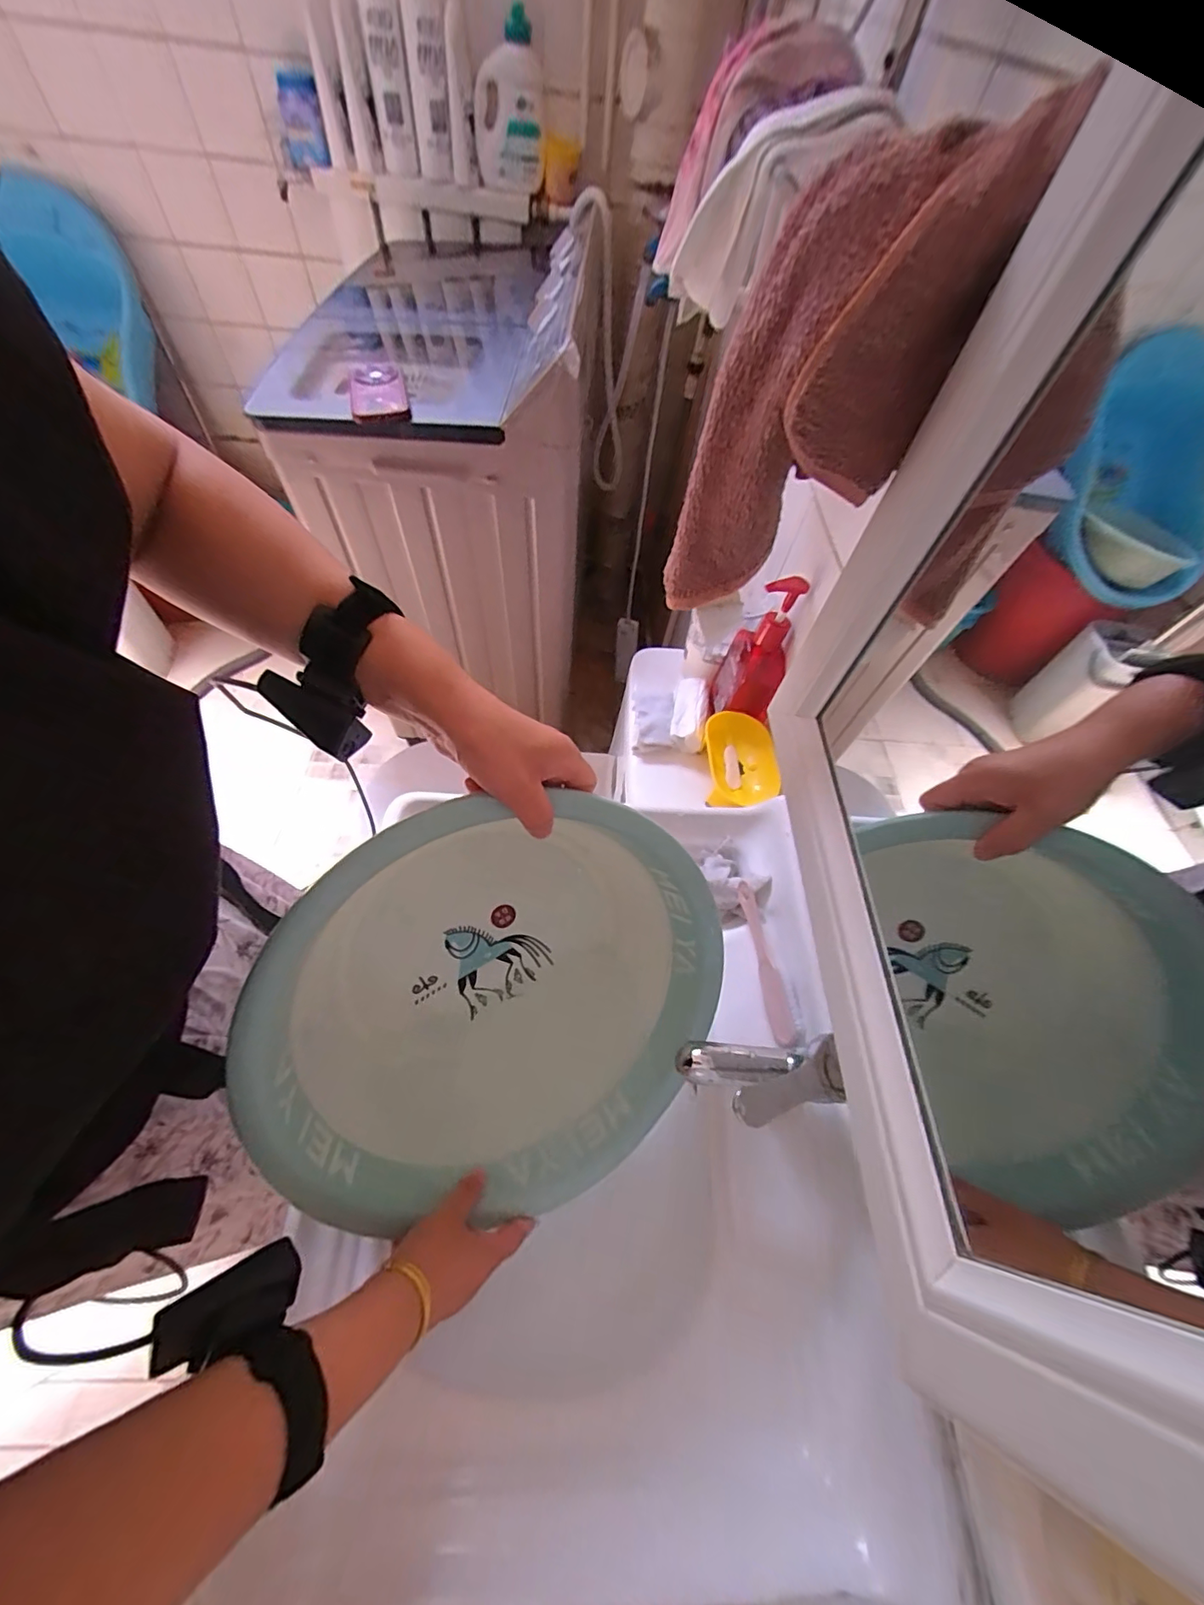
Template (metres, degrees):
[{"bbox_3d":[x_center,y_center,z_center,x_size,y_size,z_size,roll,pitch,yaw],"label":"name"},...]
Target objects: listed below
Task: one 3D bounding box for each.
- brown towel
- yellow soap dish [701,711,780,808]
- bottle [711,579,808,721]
[{"bbox_3d":[0.096,-0.188,0.259,0.088,0.232,0.078,22,56,-15],"label":"brown towel"},{"bbox_3d":[0.186,-0.051,0.707,0.094,0.042,0.158,4,57,-1],"label":"yellow soap dish"},{"bbox_3d":[0.206,-0.205,0.697,0.074,0.202,0.075,2,57,-2],"label":"bottle"}]

